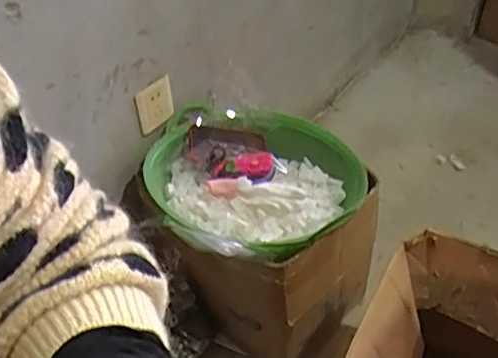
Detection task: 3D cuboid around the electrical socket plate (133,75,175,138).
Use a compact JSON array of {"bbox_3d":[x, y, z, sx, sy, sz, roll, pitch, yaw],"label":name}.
[{"bbox_3d":[-0.176,-0.138,1.065,0.007,0.088,0.085,28,49,30],"label":"electrical socket plate"}]

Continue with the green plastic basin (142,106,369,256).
[{"bbox_3d":[0.009,-0.014,1.040,0.377,0.110,0.411,-1,41,1],"label":"green plastic basin"}]

